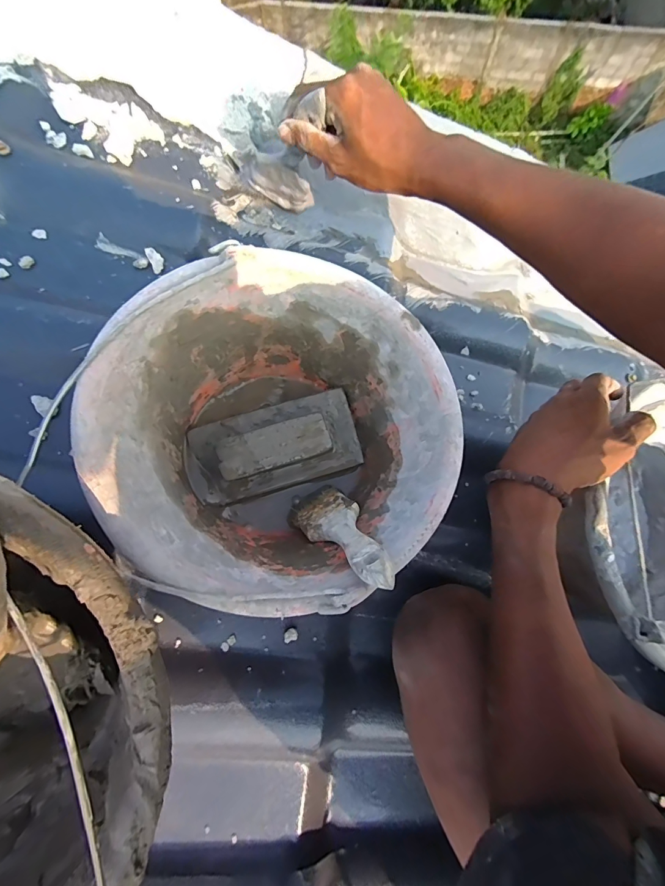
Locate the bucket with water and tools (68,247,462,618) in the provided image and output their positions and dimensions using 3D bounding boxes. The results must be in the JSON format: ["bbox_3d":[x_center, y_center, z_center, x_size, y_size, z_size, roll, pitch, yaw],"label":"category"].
[{"bbox_3d":[-0.035,0.000,0.313,0.248,0.187,0.248,3,79,-13],"label":"bucket with water and tools"}]

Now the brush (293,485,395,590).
[{"bbox_3d":[0.005,0.067,0.290,0.048,0.171,0.016,-38,106,-8],"label":"brush"}]

